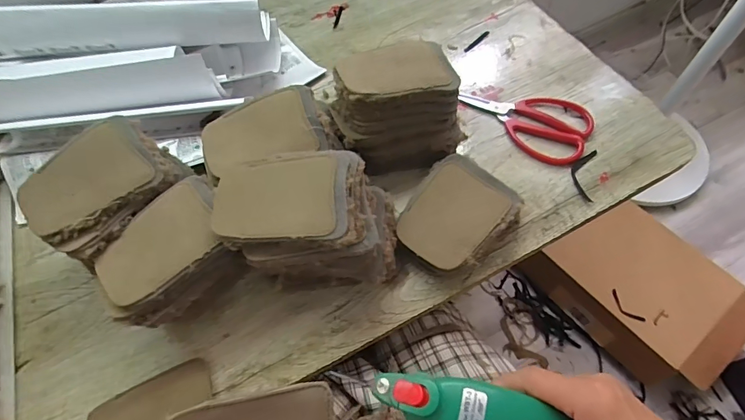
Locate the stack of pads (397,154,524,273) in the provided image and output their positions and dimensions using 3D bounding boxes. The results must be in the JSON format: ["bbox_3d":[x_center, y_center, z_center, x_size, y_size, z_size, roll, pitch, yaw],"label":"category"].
[{"bbox_3d":[0.089,0.009,0.463,0.101,0.041,0.127,39,70,22],"label":"stack of pads"}]

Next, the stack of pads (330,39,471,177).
[{"bbox_3d":[0.028,-0.113,0.492,0.140,0.117,0.115,-19,61,-6],"label":"stack of pads"}]

